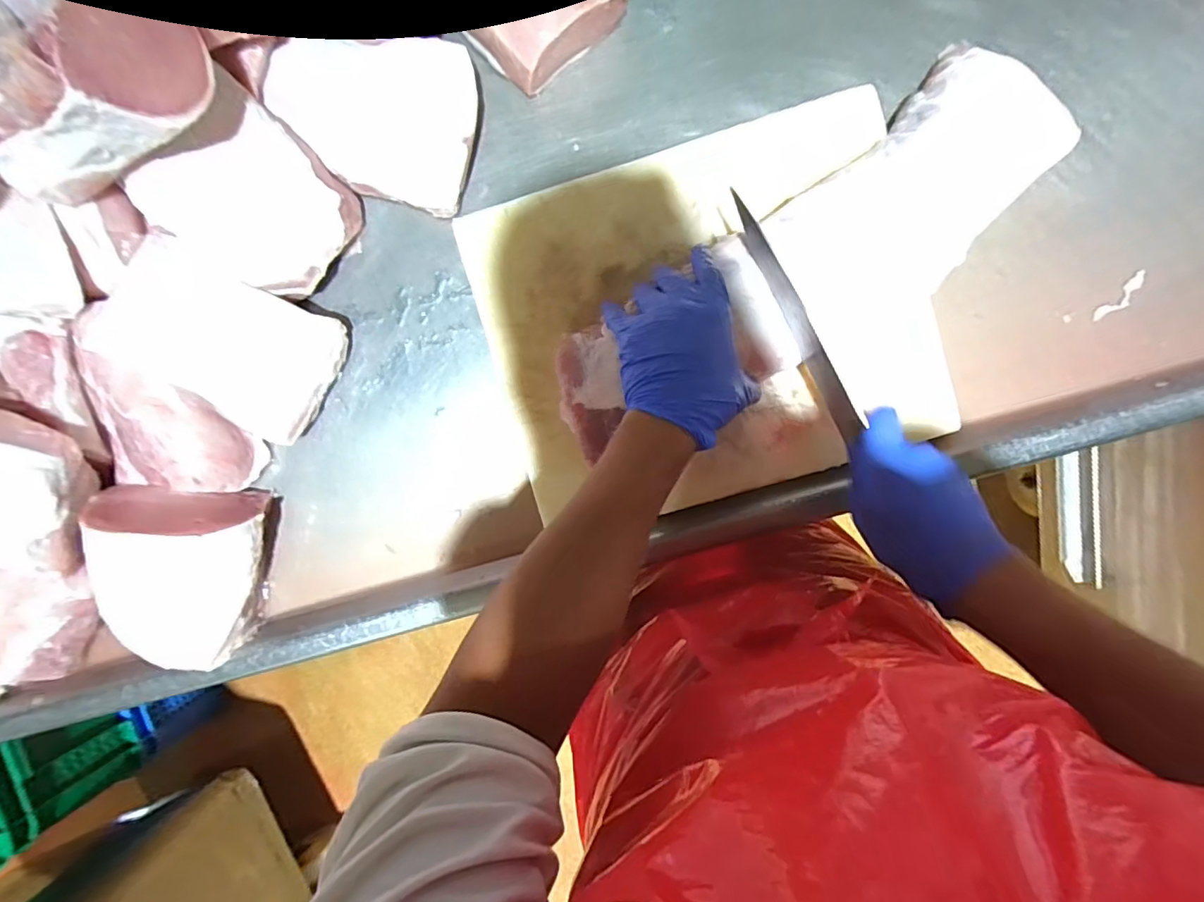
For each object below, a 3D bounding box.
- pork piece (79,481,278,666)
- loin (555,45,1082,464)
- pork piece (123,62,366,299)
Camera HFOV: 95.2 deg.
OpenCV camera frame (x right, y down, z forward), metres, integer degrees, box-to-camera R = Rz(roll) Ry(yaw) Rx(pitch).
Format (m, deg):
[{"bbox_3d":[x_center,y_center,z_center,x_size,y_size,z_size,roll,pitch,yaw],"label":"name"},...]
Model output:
[{"bbox_3d":[-0.376,0.118,0.481,0.128,0.081,0.163,9,93,3],"label":"pork piece"},{"bbox_3d":[0.177,-0.154,0.443,0.462,0.046,0.147,-33,90,-2],"label":"loin"},{"bbox_3d":[-0.290,-0.206,0.462,0.129,0.047,0.140,-48,117,0],"label":"pork piece"}]

